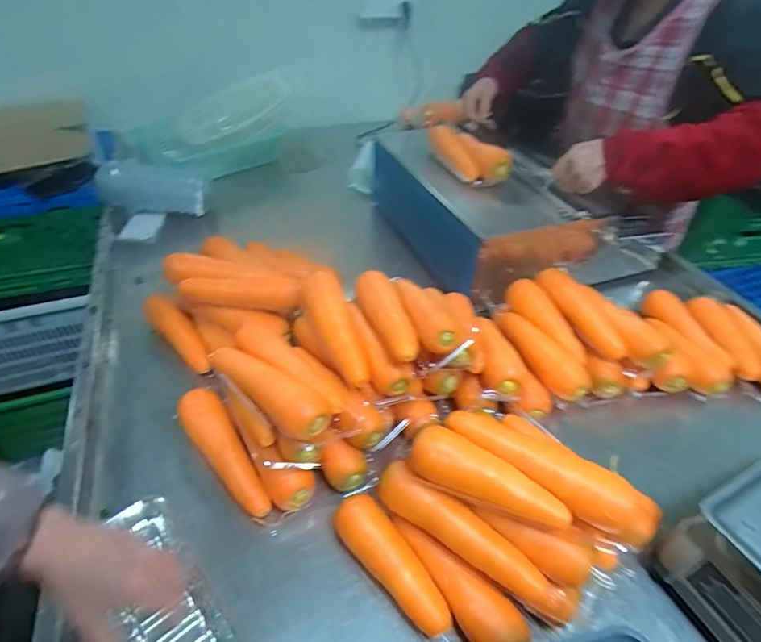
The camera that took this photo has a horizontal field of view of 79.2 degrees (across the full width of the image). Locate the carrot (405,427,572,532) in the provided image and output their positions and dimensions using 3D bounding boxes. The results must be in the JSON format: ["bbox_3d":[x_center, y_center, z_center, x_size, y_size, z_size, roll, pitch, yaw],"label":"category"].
[{"bbox_3d":[0.105,0.159,0.456,0.155,0.040,0.043,25,46,23],"label":"carrot"}]

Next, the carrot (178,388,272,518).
[{"bbox_3d":[-0.201,0.169,0.583,0.054,0.053,0.191,-24,48,-26],"label":"carrot"}]

